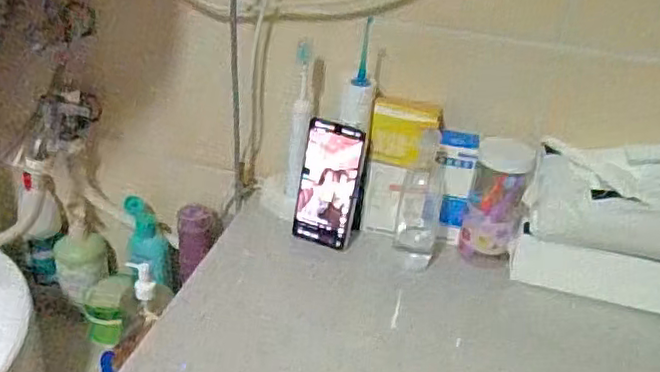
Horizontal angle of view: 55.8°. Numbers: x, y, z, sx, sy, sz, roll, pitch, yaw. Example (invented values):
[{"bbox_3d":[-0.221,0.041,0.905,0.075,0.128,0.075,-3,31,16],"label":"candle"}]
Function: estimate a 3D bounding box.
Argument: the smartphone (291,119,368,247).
[{"bbox_3d":[-0.001,0.000,0.764,0.075,0.153,0.009,17,19,21],"label":"smartphone"}]

